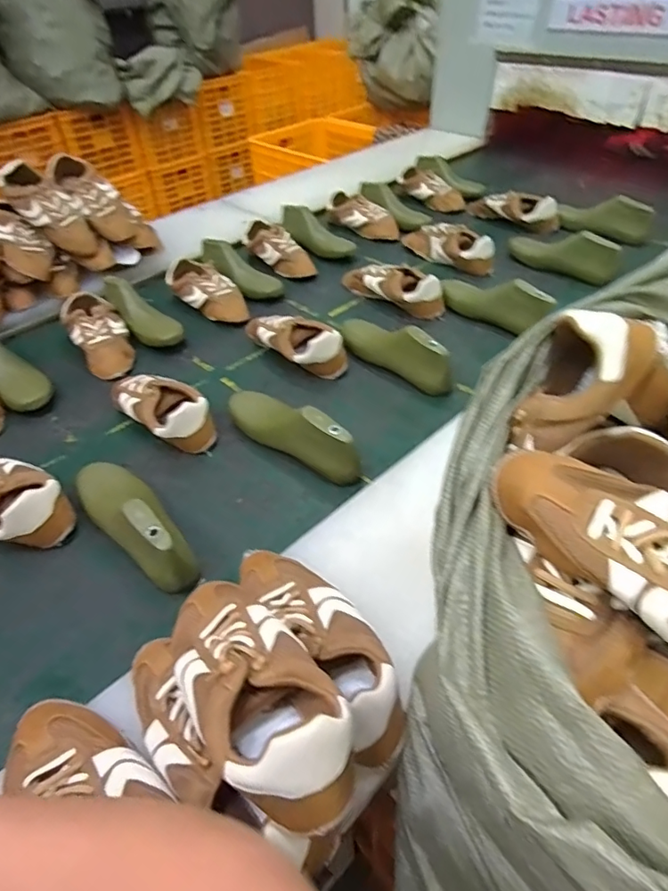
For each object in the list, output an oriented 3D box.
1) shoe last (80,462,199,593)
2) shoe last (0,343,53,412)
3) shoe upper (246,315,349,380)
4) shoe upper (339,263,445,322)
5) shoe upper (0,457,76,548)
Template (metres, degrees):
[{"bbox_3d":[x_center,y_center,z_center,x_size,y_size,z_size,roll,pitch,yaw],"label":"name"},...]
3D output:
[{"bbox_3d":[-0.266,0.097,0.677,0.281,0.082,0.068,32,55,30],"label":"shoe last"},{"bbox_3d":[-0.582,-0.138,0.938,0.082,0.081,0.205,-34,52,-26],"label":"shoe last"},{"bbox_3d":[-0.081,-0.210,0.995,0.103,0.076,0.239,-30,51,-23],"label":"shoe upper"},{"bbox_3d":[0.117,-0.348,1.109,0.255,0.072,0.079,24,52,25],"label":"shoe upper"},{"bbox_3d":[-0.450,0.067,0.714,0.186,0.075,0.105,31,55,29],"label":"shoe upper"}]

